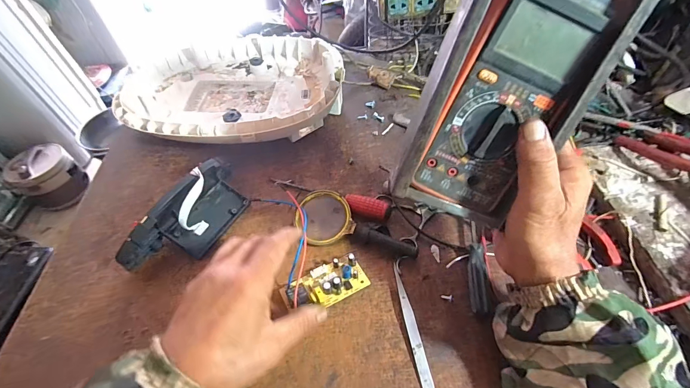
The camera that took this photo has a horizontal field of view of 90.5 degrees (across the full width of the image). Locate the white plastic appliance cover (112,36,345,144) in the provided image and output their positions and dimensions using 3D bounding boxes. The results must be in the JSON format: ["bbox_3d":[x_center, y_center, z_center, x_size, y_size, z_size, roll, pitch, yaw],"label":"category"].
[{"bbox_3d":[-0.180,-0.167,0.560,0.345,0.057,0.262,2,51,6],"label":"white plastic appliance cover"}]

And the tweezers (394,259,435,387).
[{"bbox_3d":[0.065,0.126,0.340,0.012,0.010,0.126,-10,51,-3],"label":"tweezers"}]

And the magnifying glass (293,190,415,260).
[{"bbox_3d":[0.006,0.041,0.394,0.149,0.036,0.062,26,57,24],"label":"magnifying glass"}]

